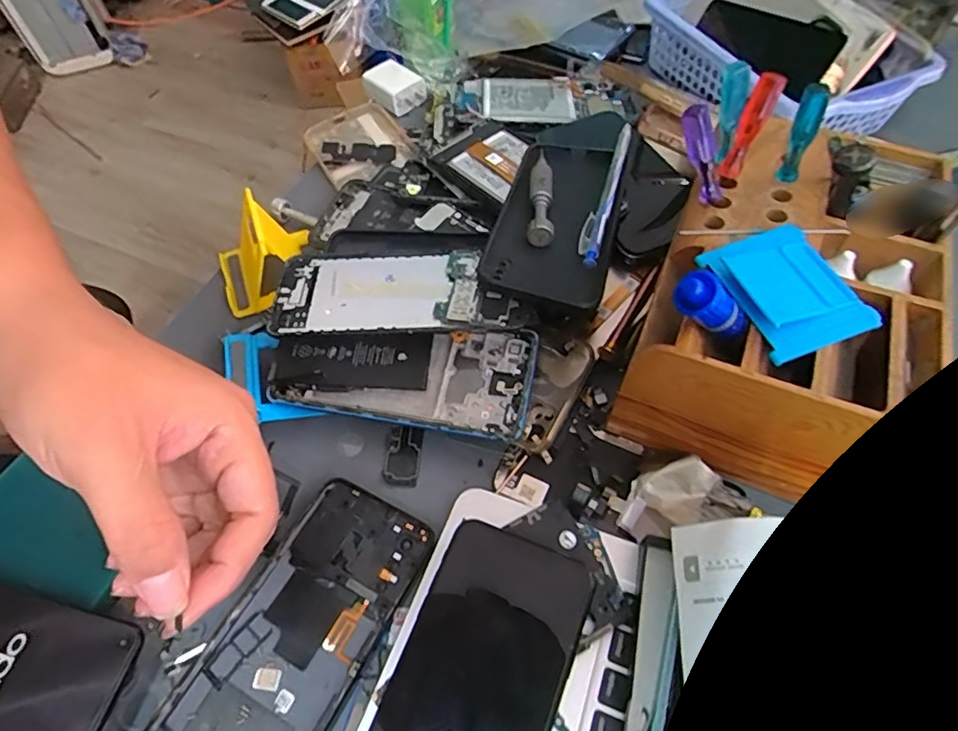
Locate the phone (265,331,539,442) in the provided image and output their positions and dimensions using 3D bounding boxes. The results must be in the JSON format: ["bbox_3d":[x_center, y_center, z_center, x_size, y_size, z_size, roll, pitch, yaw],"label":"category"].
[{"bbox_3d":[-0.050,0.002,0.351,0.165,0.015,0.068,10,58,7],"label":"phone"}]

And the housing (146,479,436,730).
[{"bbox_3d":[-0.096,0.143,0.285,0.072,0.008,0.166,24,61,16],"label":"housing"}]

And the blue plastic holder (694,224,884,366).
[{"bbox_3d":[0.151,-0.040,0.274,0.063,0.012,0.071,-17,58,-10],"label":"blue plastic holder"}]

